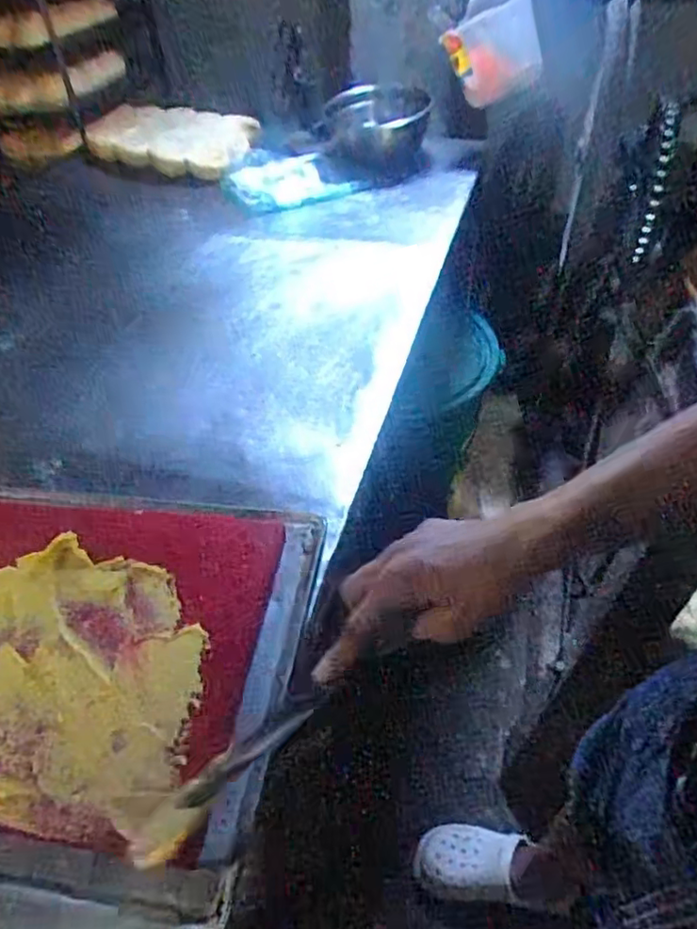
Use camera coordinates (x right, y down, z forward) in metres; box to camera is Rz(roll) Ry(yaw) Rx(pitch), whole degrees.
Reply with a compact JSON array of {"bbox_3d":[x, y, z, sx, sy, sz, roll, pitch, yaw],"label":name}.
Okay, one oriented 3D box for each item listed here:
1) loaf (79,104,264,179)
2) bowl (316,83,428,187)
[{"bbox_3d":[-0.342,-0.650,1.229,0.305,0.089,0.172,0,46,3],"label":"loaf"},{"bbox_3d":[0.042,-0.630,1.171,0.215,0.129,0.210,3,46,5],"label":"bowl"}]

